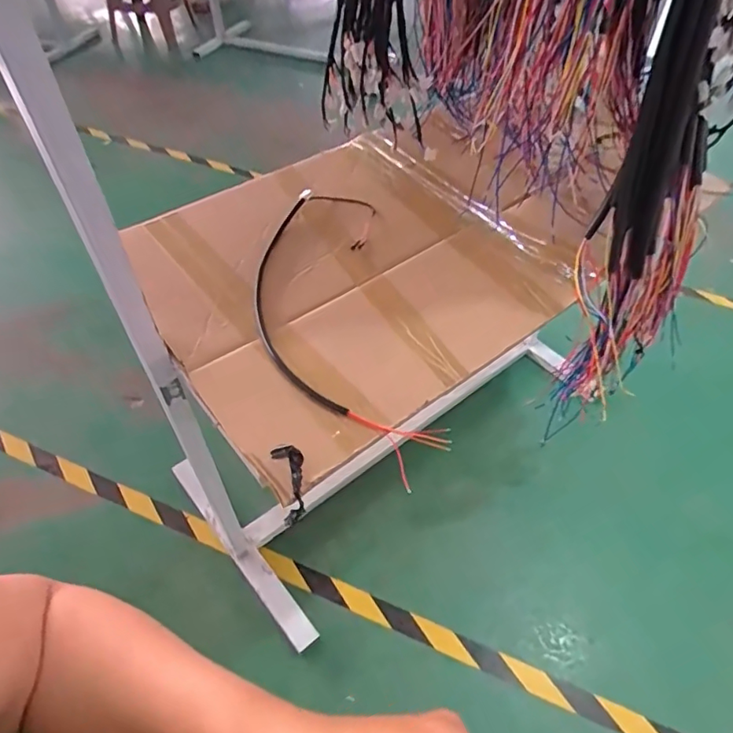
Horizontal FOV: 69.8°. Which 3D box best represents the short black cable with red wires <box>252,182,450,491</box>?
[{"bbox_3d":[-0.048,-0.086,0.670,0.190,0.032,0.440,-8,50,-7],"label":"short black cable with red wires"}]

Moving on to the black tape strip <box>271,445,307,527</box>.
[{"bbox_3d":[-0.075,0.117,0.521,0.030,0.009,0.077,-9,63,-7],"label":"black tape strip"}]

